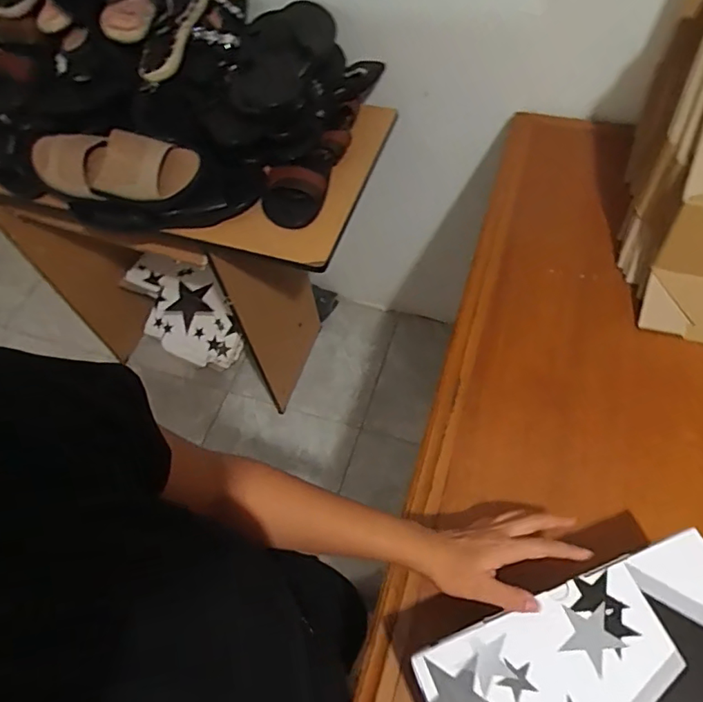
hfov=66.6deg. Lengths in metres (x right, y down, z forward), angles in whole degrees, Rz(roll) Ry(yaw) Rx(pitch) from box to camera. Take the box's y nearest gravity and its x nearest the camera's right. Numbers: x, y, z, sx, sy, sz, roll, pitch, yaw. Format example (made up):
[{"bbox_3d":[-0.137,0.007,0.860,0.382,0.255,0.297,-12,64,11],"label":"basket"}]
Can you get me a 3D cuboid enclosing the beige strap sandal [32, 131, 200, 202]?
[{"bbox_3d":[-0.385,-0.296,0.843,0.296,0.062,0.092,11,62,10],"label":"beige strap sandal"}]

